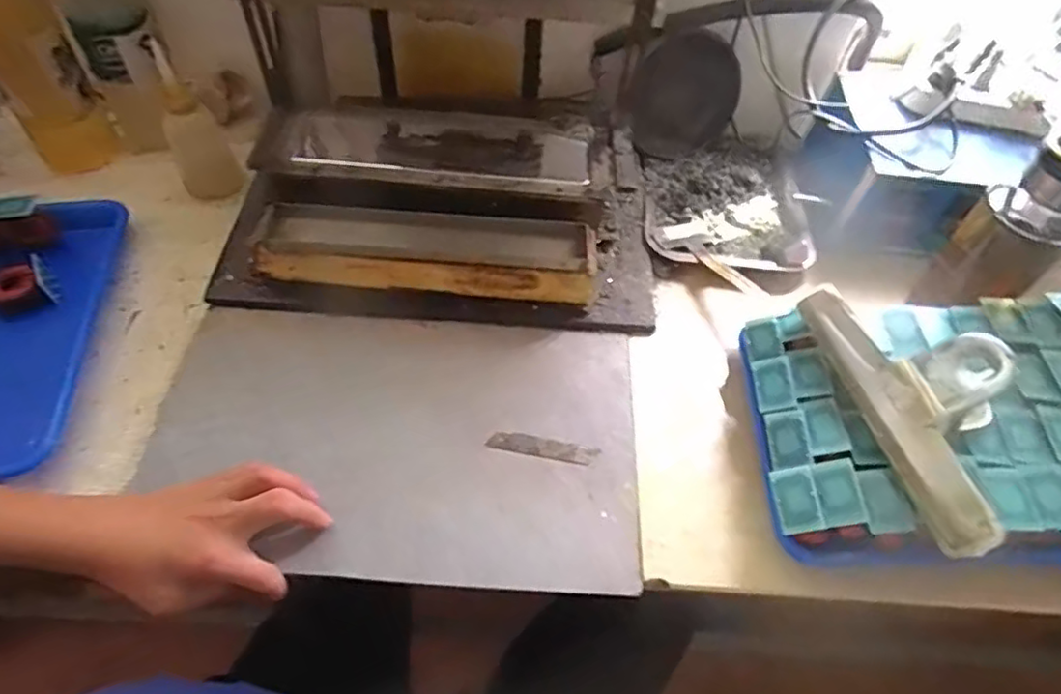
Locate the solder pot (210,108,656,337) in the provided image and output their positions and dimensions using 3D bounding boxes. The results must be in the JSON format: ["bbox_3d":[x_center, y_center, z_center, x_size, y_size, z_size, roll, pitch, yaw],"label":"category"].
[{"bbox_3d":[-0.090,-0.152,0.667,0.444,0.097,0.242,5,53,0],"label":"solder pot"}]

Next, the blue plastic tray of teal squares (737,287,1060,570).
[{"bbox_3d":[0.346,0.062,0.520,0.318,0.077,0.243,1,53,-3],"label":"blue plastic tray of teal squares"}]

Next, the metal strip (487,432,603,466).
[{"bbox_3d":[0.011,0.088,0.553,0.096,0.004,0.017,10,53,4],"label":"metal strip"}]

